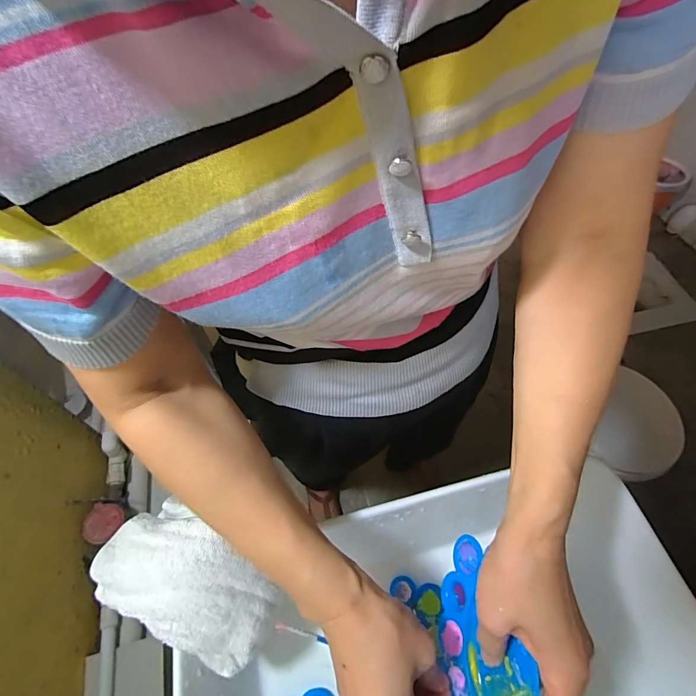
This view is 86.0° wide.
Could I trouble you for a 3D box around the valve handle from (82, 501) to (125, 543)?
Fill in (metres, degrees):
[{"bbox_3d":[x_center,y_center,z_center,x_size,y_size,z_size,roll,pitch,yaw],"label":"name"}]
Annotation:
[{"bbox_3d":[-0.540,0.386,0.824,0.068,0.021,0.082,30,42,-25],"label":"valve handle"}]

